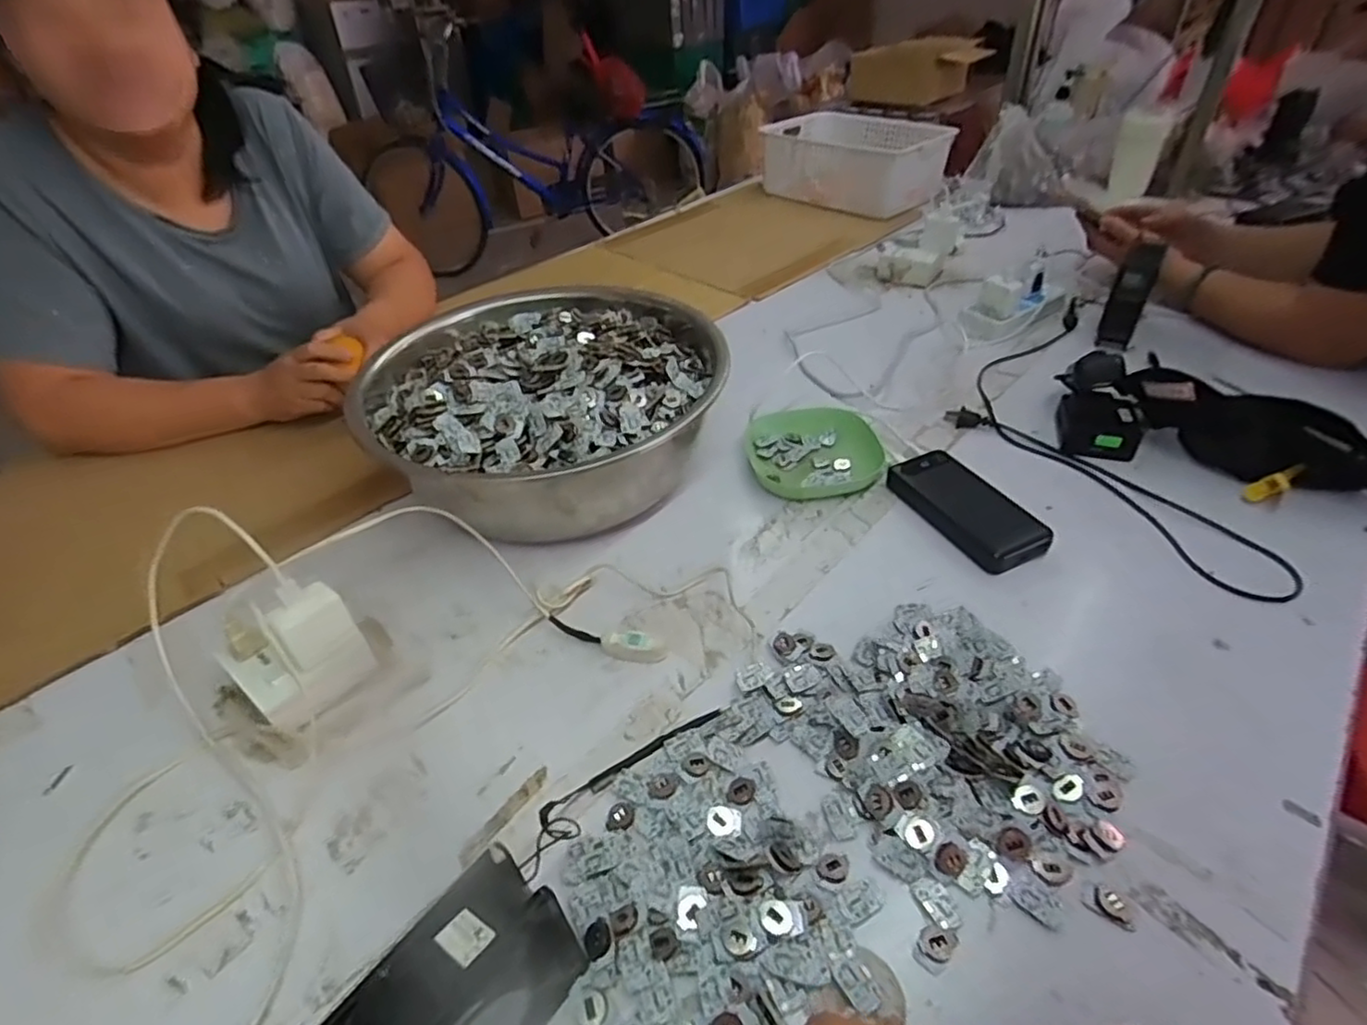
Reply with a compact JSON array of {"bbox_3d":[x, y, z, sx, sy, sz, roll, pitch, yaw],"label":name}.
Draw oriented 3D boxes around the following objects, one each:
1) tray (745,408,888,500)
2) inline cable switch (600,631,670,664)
[{"bbox_3d":[0.143,-0.070,0.735,0.137,0.027,0.126,-13,42,-8],"label":"tray"},{"bbox_3d":[-0.042,0.111,0.552,0.056,0.015,0.020,9,44,16],"label":"inline cable switch"}]

